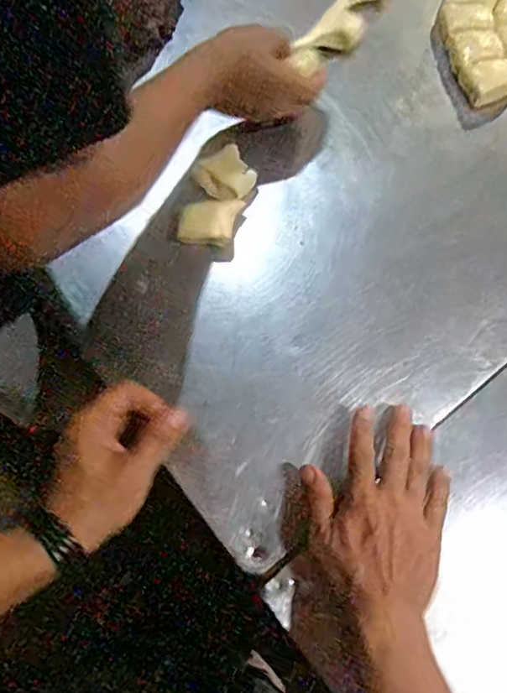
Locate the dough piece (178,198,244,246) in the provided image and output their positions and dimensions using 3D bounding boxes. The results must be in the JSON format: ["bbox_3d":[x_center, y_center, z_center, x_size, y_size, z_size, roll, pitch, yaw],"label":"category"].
[{"bbox_3d":[-0.040,-0.118,0.527,0.064,0.029,0.039,-8,72,-4],"label":"dough piece"}]

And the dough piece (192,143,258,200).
[{"bbox_3d":[-0.025,-0.170,0.548,0.048,0.021,0.052,42,76,12],"label":"dough piece"}]

